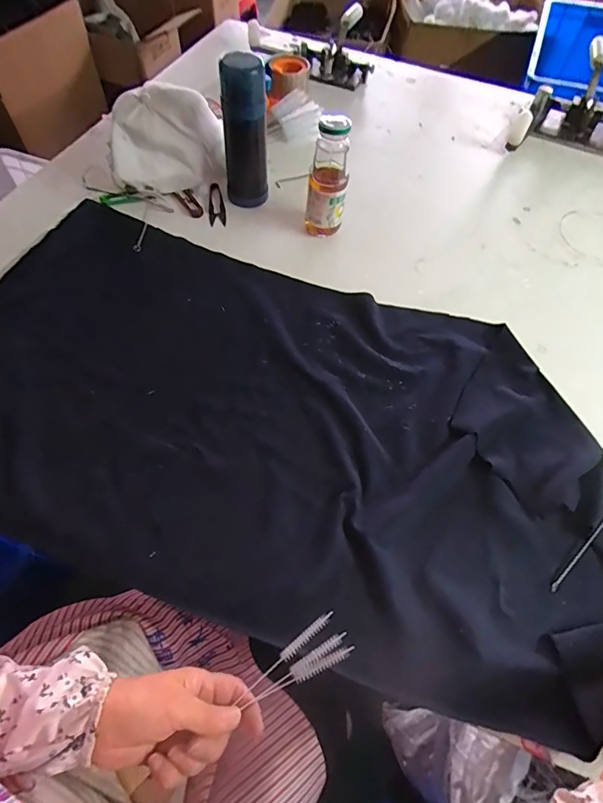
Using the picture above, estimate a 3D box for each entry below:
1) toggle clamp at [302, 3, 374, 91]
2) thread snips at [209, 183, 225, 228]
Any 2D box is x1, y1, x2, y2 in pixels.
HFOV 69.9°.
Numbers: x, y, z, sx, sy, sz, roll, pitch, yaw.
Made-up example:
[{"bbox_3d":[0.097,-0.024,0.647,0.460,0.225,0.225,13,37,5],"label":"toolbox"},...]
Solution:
[{"bbox_3d":[0.079,-0.748,0.914,0.152,0.087,0.153,0,61,-3],"label":"toggle clamp"},{"bbox_3d":[-0.142,-0.328,0.719,0.025,0.011,0.091,-8,62,-8],"label":"thread snips"}]

